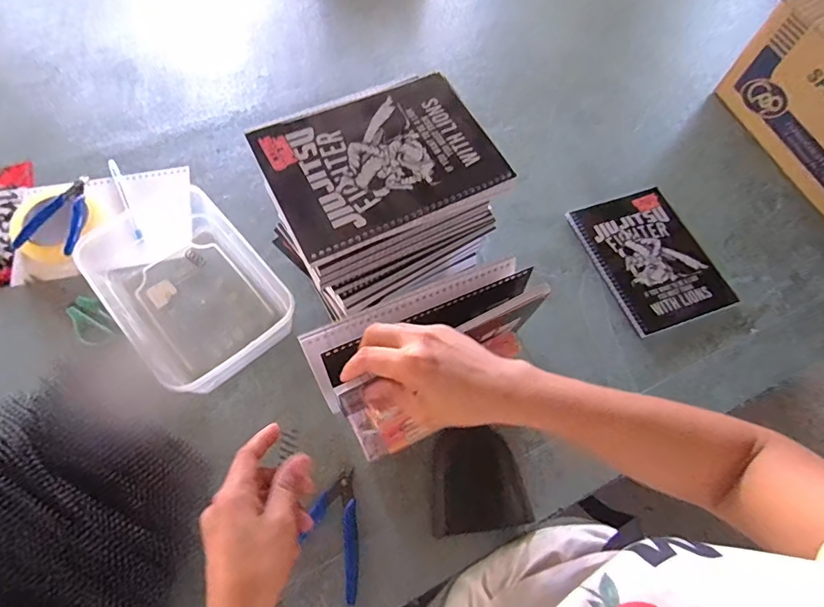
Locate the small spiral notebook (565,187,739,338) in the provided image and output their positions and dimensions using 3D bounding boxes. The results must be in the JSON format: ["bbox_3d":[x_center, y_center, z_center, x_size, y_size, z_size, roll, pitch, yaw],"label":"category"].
[{"bbox_3d":[0.311,-0.063,0.611,0.148,0.009,0.188,-18,66,-11],"label":"small spiral notebook"}]

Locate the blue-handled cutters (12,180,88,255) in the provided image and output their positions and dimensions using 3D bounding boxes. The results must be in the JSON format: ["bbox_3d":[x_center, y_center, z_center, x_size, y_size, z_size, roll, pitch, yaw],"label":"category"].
[{"bbox_3d":[-0.441,-0.110,0.589,0.084,0.020,0.104,11,64,2],"label":"blue-handled cutters"}]

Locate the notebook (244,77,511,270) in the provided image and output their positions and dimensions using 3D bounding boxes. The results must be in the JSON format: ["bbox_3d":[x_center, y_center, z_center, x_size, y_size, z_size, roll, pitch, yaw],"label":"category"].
[{"bbox_3d":[-0.028,-0.129,0.407,0.191,0.010,0.145,-25,68,-14],"label":"notebook"}]

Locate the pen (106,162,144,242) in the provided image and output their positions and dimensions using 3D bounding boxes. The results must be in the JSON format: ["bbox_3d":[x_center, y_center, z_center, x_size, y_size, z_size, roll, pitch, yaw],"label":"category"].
[{"bbox_3d":[-0.378,-0.137,0.615,0.011,0.004,0.144,-26,68,-15],"label":"pen"}]

